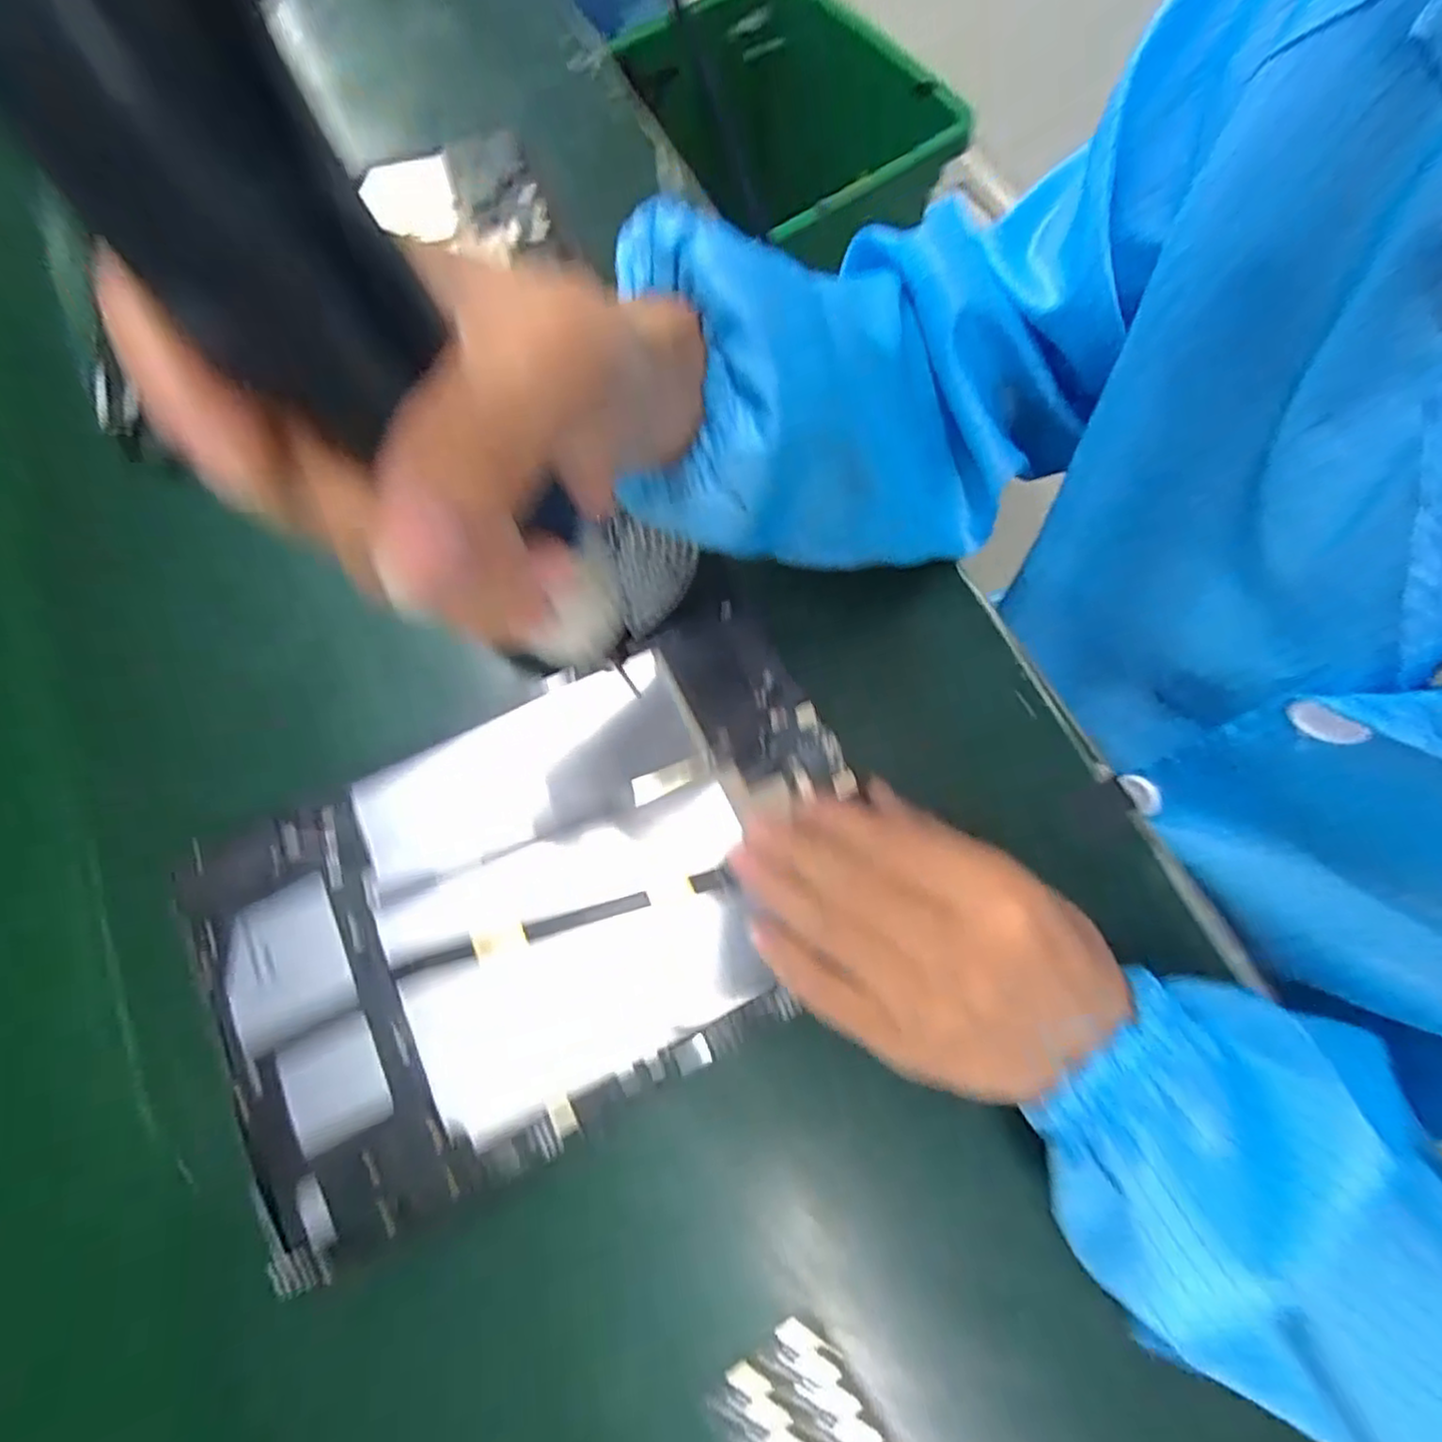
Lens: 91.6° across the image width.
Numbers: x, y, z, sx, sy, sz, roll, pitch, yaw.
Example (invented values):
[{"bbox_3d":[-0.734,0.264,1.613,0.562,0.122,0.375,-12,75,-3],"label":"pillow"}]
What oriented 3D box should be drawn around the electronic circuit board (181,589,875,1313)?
[{"bbox_3d":[-0.064,0.063,0.256,0.237,0.010,0.149,-28,73,-7],"label":"electronic circuit board"}]

